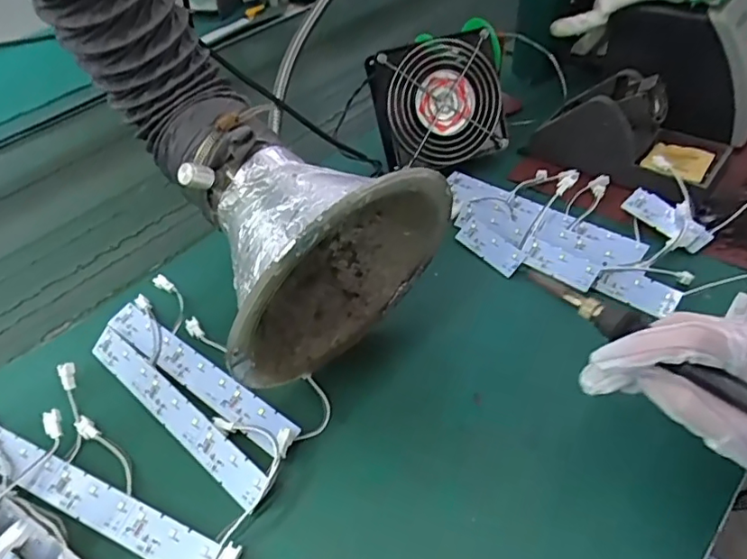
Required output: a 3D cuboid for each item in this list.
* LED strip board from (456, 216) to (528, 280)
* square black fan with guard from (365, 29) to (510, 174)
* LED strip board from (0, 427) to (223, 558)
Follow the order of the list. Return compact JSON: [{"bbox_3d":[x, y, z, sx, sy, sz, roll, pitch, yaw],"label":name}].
[{"bbox_3d":[0.102,-0.029,0.501,0.025,0.004,0.065,-50,58,4],"label":"LED strip board"},{"bbox_3d":[0.068,-0.177,0.577,0.126,0.123,0.037,-19,21,-8],"label":"square black fan with guard"},{"bbox_3d":[-0.179,0.139,0.360,0.189,0.004,0.027,17,61,21],"label":"LED strip board"}]

